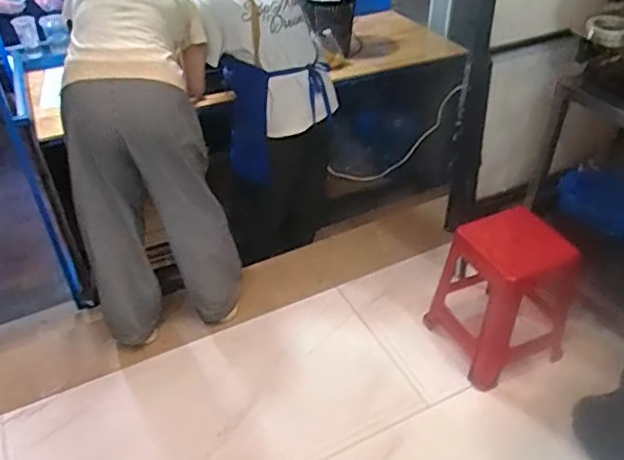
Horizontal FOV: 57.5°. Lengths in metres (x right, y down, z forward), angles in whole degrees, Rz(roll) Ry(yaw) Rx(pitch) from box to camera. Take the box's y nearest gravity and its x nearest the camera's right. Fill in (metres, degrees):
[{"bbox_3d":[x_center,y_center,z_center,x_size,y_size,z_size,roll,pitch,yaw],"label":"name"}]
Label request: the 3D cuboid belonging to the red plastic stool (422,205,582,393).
[{"bbox_3d":[0.583,0.188,1.730,0.331,0.423,0.340,-20,45,-18],"label":"red plastic stool"}]

